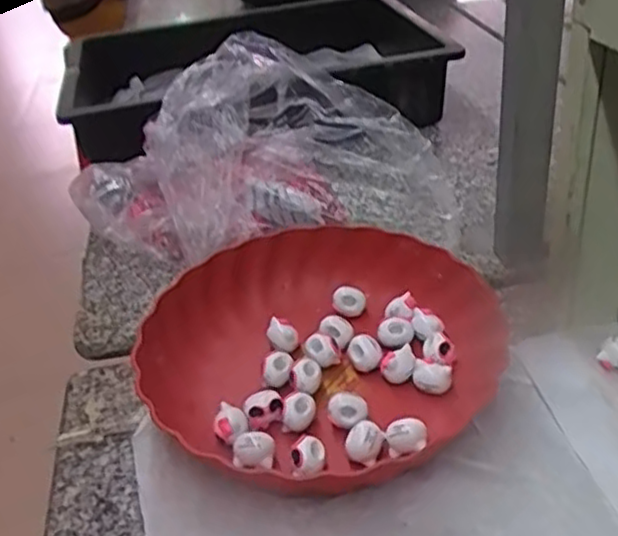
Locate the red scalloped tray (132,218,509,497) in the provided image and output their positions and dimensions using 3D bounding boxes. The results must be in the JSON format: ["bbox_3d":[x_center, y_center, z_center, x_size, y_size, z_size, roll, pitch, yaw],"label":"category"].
[{"bbox_3d":[0.006,0.055,0.503,0.240,0.061,0.225,-28,39,-28],"label":"red scalloped tray"}]

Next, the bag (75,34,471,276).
[{"bbox_3d":[-0.038,-0.103,0.632,0.290,0.151,0.188,-23,37,-22],"label":"bag"}]

